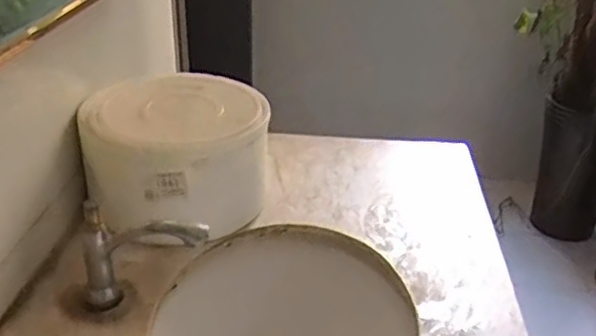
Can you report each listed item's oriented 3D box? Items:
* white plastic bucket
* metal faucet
[{"bbox_3d":[-0.169,-0.014,0.894,0.254,0.172,0.238,-6,31,-14],"label":"white plastic bucket"},{"bbox_3d":[-0.175,0.095,0.721,0.141,0.142,0.046,-3,30,-8],"label":"metal faucet"}]

